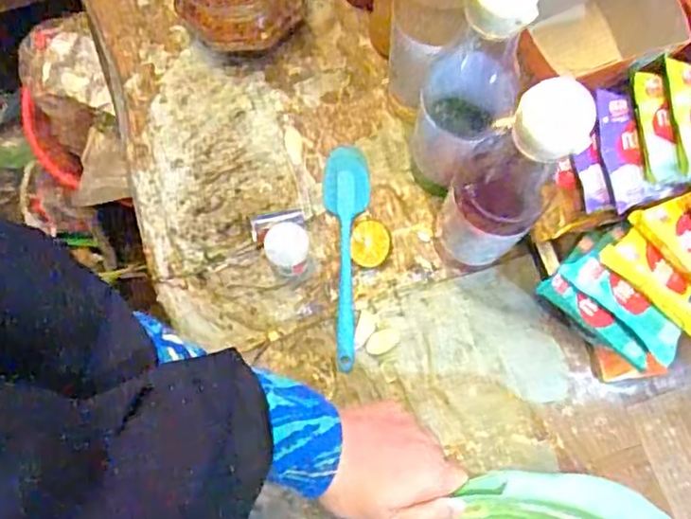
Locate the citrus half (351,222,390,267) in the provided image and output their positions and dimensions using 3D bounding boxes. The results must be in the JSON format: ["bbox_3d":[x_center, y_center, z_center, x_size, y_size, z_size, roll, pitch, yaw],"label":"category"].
[{"bbox_3d":[0.021,-0.013,0.574,0.033,0.019,0.036,1,75,2],"label":"citrus half"}]

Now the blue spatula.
[{"bbox_3d":[0.001,-0.004,0.577,0.040,0.013,0.195,-1,75,2],"label":"blue spatula"}]

